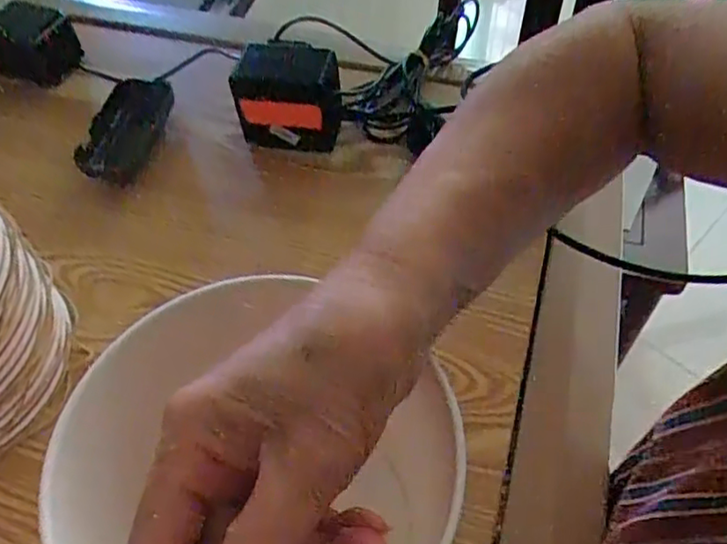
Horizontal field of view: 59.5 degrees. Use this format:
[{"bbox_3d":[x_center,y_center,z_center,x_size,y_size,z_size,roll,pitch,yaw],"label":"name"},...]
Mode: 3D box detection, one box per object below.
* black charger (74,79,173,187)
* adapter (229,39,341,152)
[{"bbox_3d":[-0.201,-0.123,0.541,0.051,0.030,0.105,10,55,10],"label":"black charger"},{"bbox_3d":[-0.060,-0.140,0.518,0.085,0.076,0.048,5,54,6],"label":"adapter"}]

